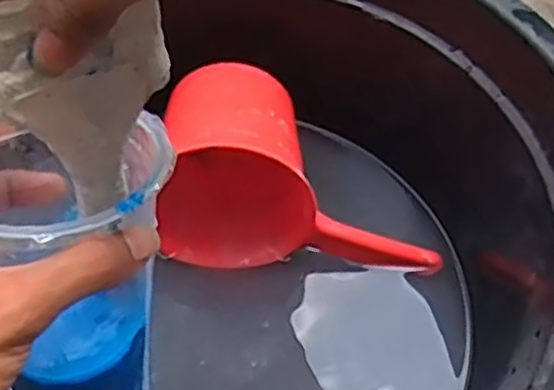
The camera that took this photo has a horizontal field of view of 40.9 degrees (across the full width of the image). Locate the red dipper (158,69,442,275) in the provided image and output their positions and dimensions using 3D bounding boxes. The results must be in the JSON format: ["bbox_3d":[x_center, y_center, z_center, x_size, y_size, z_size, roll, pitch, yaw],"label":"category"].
[{"bbox_3d":[0.019,-0.024,0.638,0.239,0.131,0.134,4,52,0],"label":"red dipper"}]

